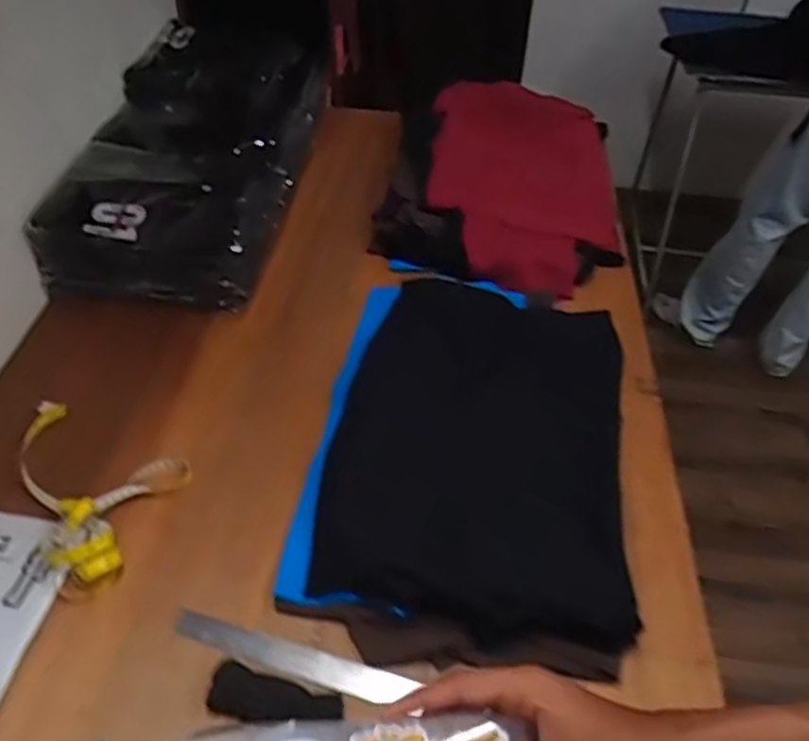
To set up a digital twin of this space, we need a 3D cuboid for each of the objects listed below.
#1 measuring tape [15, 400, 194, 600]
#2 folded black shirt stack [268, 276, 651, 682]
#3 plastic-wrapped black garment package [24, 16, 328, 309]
[{"bbox_3d":[-0.394,0.132,0.852,0.248,0.040,0.195,19,47,16],"label":"measuring tape"},{"bbox_3d":[0.087,0.080,0.919,0.375,0.050,0.569,7,45,5],"label":"folded black shirt stack"},{"bbox_3d":[-0.339,-0.405,1.306,0.316,0.163,0.727,6,45,3],"label":"plastic-wrapped black garment package"}]

